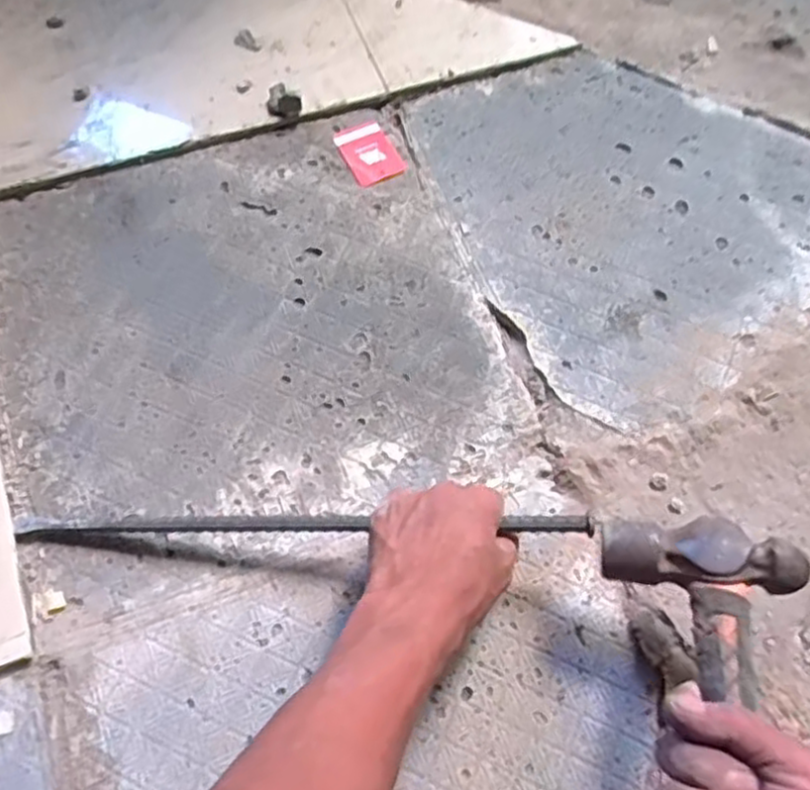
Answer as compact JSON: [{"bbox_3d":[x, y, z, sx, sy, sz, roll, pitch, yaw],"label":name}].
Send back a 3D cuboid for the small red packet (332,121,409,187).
[{"bbox_3d":[-0.033,-0.224,0.688,0.047,0.004,0.067,-27,70,-15],"label":"small red packet"}]

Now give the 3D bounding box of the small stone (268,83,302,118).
[{"bbox_3d":[-0.113,-0.271,0.689,0.033,0.020,0.022,36,68,12],"label":"small stone"}]

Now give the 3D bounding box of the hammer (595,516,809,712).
[{"bbox_3d":[0.160,0.174,0.384,0.108,0.043,0.249,12,47,2],"label":"hammer"}]

